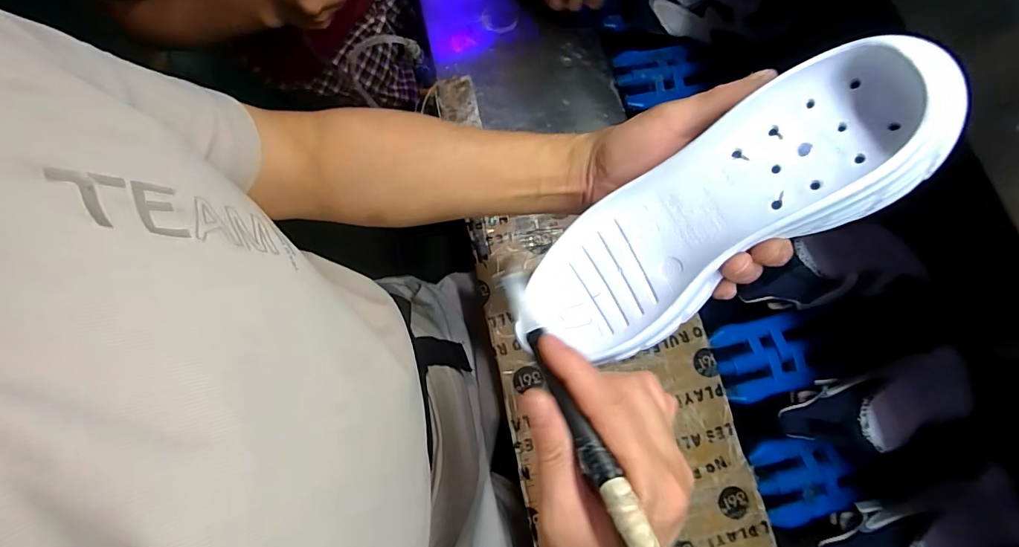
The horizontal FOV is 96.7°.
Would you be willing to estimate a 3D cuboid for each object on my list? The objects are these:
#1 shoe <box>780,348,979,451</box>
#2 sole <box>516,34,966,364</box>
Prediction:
[{"bbox_3d":[0.409,0.144,0.498,0.223,0.103,0.077,-13,77,-2],"label":"shoe"},{"bbox_3d":[0.110,-0.027,0.272,0.253,0.032,0.089,-37,77,29],"label":"sole"}]

